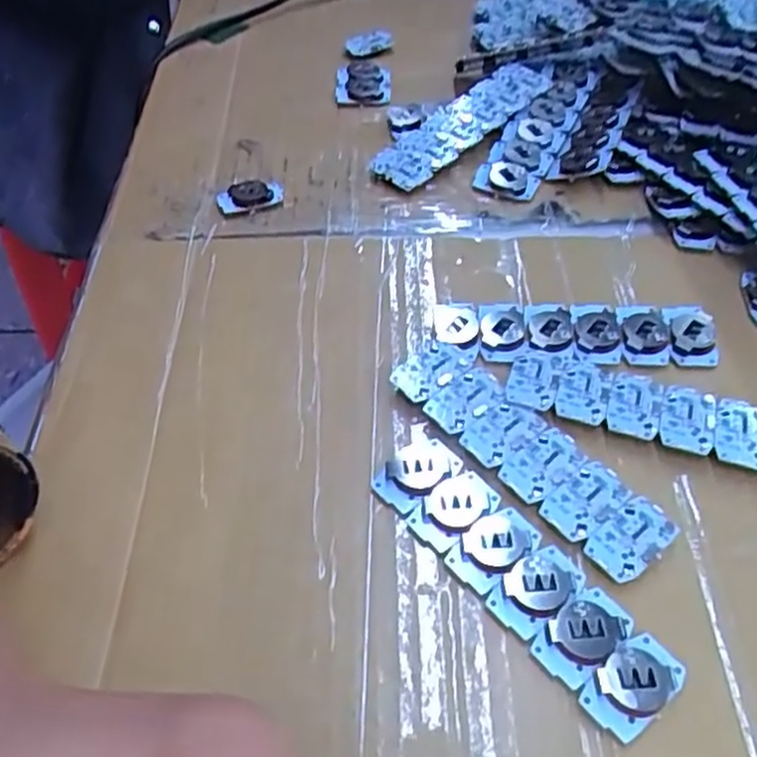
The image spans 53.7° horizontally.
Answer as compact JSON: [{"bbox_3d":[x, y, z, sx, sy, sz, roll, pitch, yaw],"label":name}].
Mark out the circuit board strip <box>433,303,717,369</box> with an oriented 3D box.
[{"bbox_3d":[0.076,-0.019,0.290,0.106,0.005,0.029,0,50,5],"label":"circuit board strip"}]

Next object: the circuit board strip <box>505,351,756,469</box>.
[{"bbox_3d":[0.101,0.011,0.264,0.107,0.006,0.028,14,52,16],"label":"circuit board strip"}]

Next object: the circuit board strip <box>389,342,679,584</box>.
[{"bbox_3d":[0.049,0.022,0.256,0.030,0.006,0.108,-35,56,-22],"label":"circuit board strip"}]

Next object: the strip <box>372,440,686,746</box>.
[{"bbox_3d":[0.042,0.058,0.230,0.028,0.008,0.106,-34,55,-22],"label":"strip"}]

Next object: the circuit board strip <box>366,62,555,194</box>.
[{"bbox_3d":[0.043,-0.129,0.375,0.107,0.006,0.029,-39,73,-19],"label":"circuit board strip"}]

